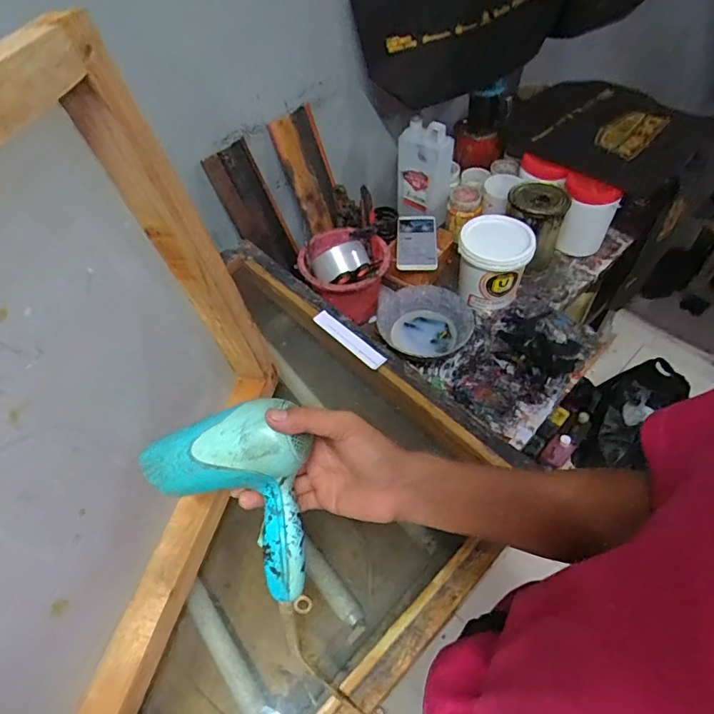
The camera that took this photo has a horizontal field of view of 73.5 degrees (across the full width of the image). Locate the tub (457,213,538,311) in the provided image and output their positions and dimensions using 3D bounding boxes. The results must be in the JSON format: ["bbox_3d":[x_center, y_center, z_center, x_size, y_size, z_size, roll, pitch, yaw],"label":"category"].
[{"bbox_3d":[0.243,-0.167,0.860,0.120,0.123,0.118,-2,52,3],"label":"tub"}]

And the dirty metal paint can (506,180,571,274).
[{"bbox_3d":[0.331,-0.243,0.909,0.106,0.147,0.106,6,53,9],"label":"dirty metal paint can"}]

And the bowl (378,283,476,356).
[{"bbox_3d":[0.119,-0.058,0.828,0.166,0.055,0.135,4,53,7],"label":"bowl"}]

